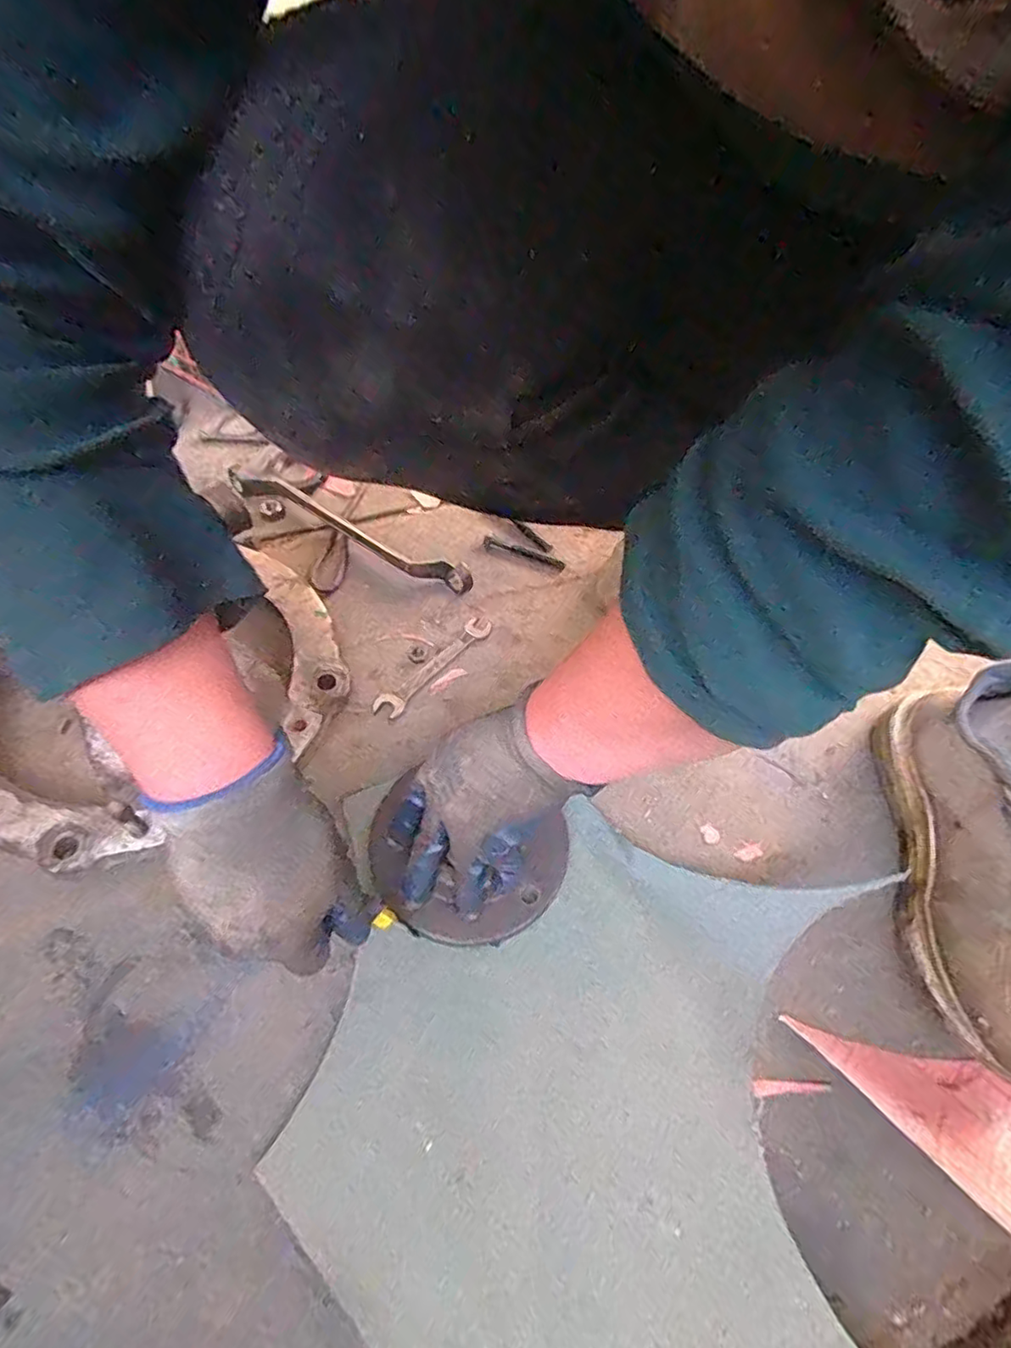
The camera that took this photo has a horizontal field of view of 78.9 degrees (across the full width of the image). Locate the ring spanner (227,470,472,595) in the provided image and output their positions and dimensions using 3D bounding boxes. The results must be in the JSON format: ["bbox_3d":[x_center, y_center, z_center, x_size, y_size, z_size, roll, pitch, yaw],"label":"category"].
[{"bbox_3d":[-0.184,-0.169,0.687,0.337,0.029,0.032,28,59,16],"label":"ring spanner"}]

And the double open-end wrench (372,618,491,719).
[{"bbox_3d":[-0.070,-0.008,0.599,0.027,0.004,0.143,35,61,20],"label":"double open-end wrench"}]

